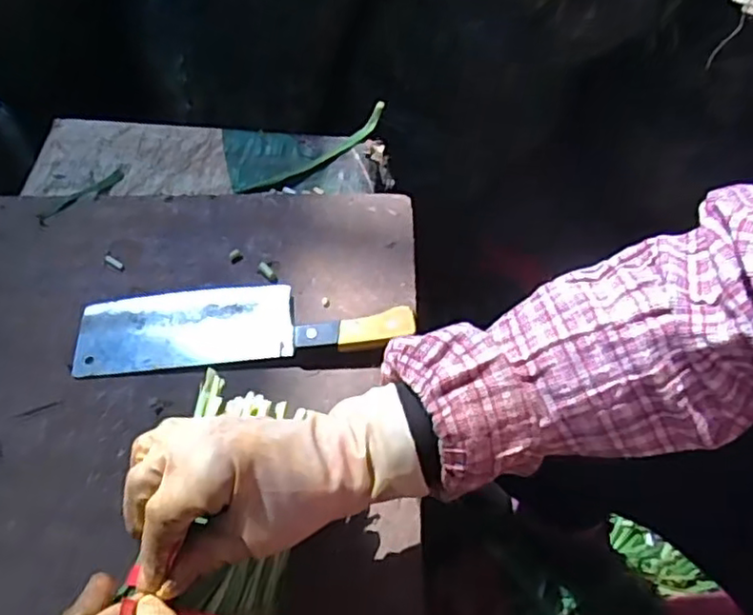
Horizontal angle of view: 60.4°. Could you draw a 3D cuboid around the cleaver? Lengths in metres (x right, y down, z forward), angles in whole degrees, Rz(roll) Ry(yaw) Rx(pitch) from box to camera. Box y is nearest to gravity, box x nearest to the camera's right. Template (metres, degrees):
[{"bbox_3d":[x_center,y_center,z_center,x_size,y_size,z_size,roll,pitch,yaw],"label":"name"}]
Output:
[{"bbox_3d":[-0.108,0.009,0.523,0.265,0.017,0.070,-5,58,-1],"label":"cleaver"}]

